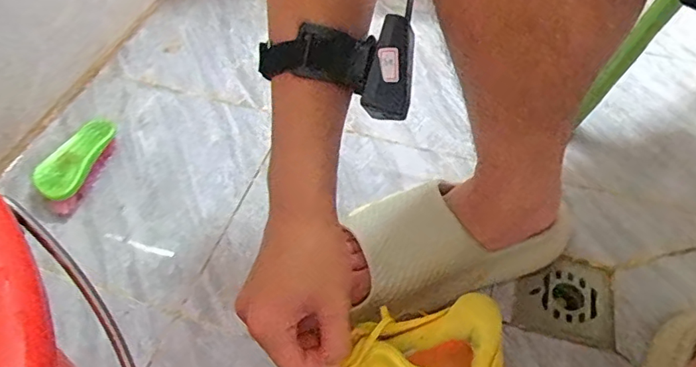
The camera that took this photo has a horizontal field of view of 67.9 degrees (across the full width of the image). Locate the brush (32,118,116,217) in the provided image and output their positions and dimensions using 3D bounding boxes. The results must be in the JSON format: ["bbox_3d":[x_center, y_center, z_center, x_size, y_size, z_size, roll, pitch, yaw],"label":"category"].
[{"bbox_3d":[-0.329,-0.026,0.633,0.048,0.040,0.136,12,53,6],"label":"brush"}]

